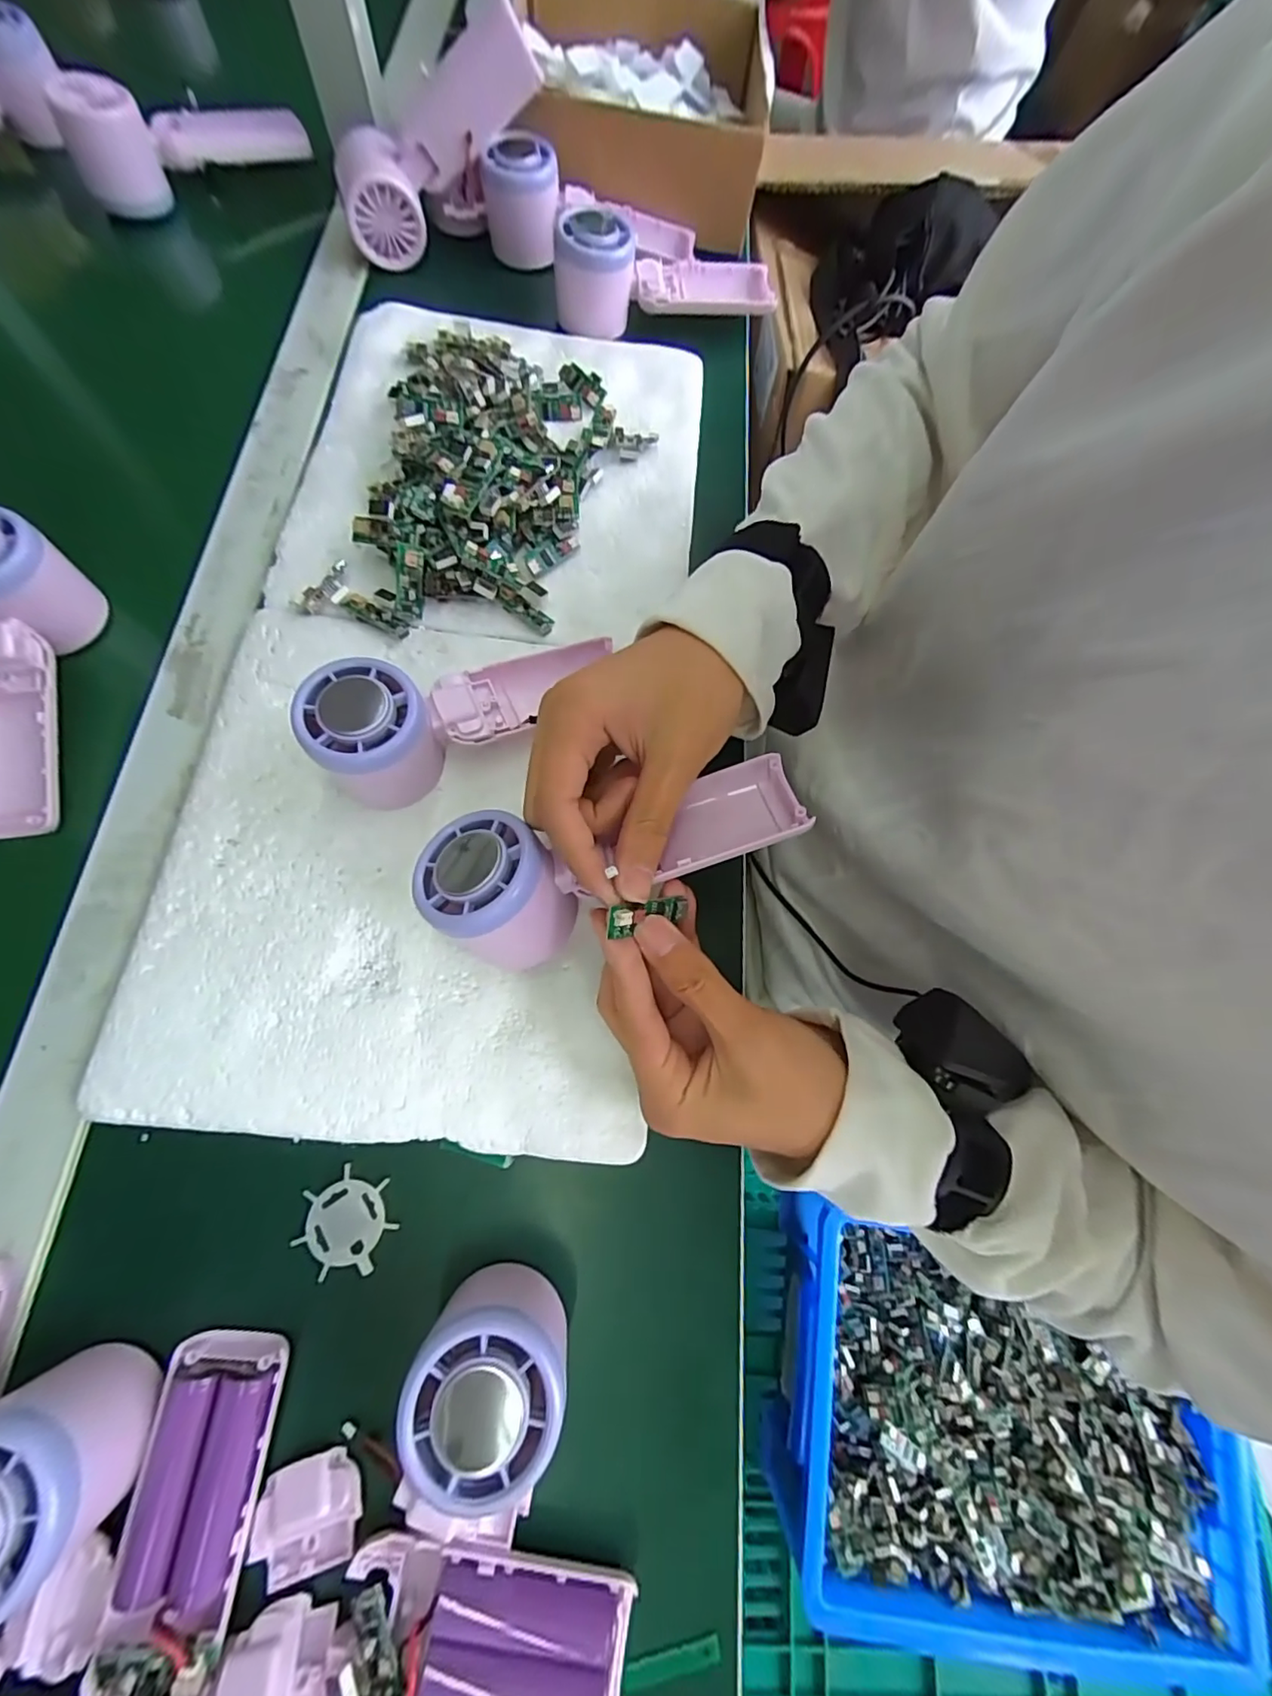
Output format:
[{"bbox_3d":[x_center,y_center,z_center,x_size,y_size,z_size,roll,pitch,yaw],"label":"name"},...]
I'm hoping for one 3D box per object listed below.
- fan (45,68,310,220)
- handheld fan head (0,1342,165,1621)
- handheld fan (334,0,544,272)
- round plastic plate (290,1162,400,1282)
[{"bbox_3d":[-0.336,-0.536,0.426,0.160,0.057,0.043,-27,75,-10],"label":"fan"},{"bbox_3d":[-0.209,0.216,0.193,0.055,0.043,0.053,-8,74,-7],"label":"handheld fan head"},{"bbox_3d":[-0.143,-0.503,0.403,0.165,0.056,0.048,-25,72,22],"label":"handheld fan"},{"bbox_3d":[-0.127,0.165,0.250,0.039,0.004,0.039,1,73,-4],"label":"round plastic plate"}]

